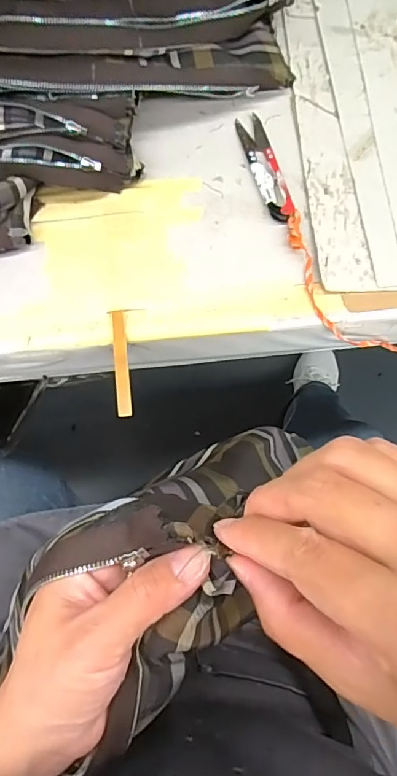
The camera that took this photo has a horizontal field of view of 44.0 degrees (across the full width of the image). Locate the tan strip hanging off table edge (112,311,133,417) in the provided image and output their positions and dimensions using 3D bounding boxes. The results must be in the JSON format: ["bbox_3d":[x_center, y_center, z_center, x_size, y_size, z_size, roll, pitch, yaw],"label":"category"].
[{"bbox_3d":[-0.055,-0.018,0.351,0.010,0.006,0.077,-6,75,-2],"label":"tan strip hanging off table edge"}]

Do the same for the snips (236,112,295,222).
[{"bbox_3d":[0.054,-0.181,0.398,0.022,0.008,0.105,-14,76,-4],"label":"snips"}]

